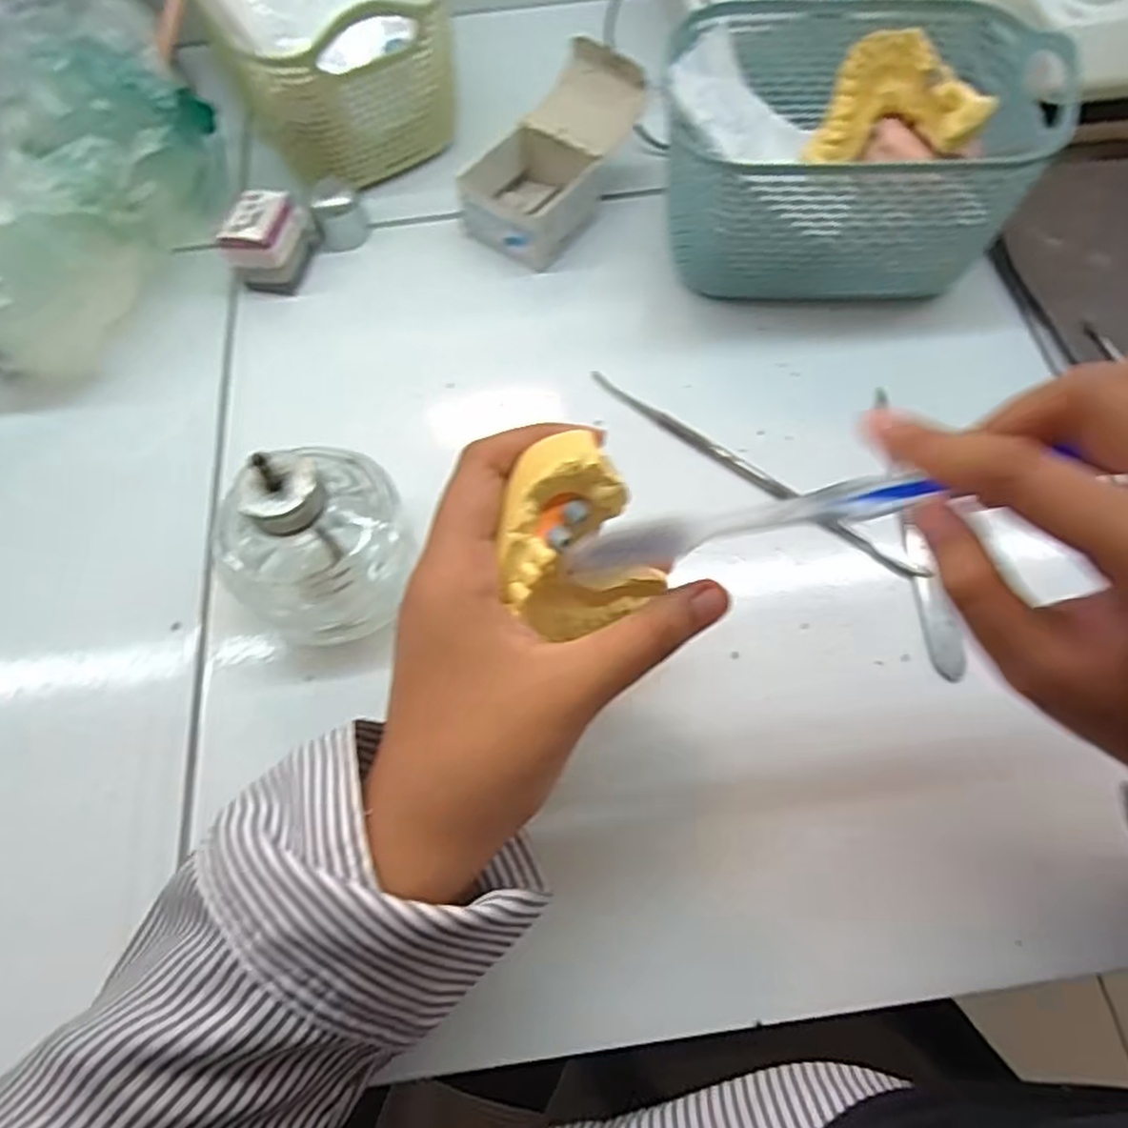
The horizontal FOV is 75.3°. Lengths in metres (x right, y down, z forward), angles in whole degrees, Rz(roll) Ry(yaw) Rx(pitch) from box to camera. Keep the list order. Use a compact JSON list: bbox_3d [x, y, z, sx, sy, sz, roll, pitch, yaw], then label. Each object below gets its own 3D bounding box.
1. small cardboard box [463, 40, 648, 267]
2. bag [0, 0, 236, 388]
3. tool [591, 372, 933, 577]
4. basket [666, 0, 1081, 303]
[{"bbox_3d":[-0.002,-0.215,0.383,0.058,0.041,0.108,37,71,18],"label":"small cardboard box"},{"bbox_3d":[-0.235,-0.172,0.349,0.071,0.104,0.169,21,67,12],"label":"bag"},{"bbox_3d":[0.082,-0.043,0.329,0.172,0.008,0.009,37,74,16],"label":"tool"},{"bbox_3d":[0.133,-0.193,0.354,0.168,0.085,0.109,5,65,5],"label":"basket"}]

